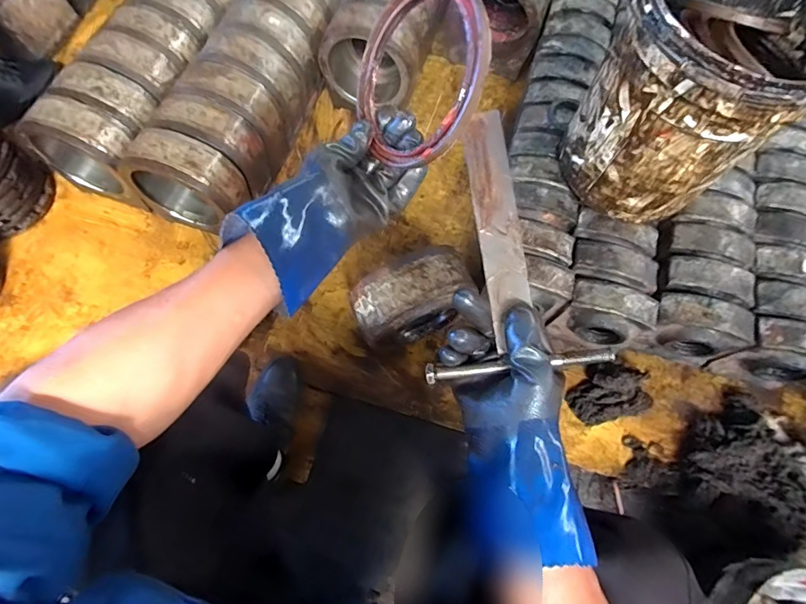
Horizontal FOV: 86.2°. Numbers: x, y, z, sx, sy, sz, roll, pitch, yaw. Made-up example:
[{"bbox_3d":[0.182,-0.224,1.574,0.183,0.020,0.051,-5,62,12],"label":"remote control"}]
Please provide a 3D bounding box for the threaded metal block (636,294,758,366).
[{"bbox_3d":[0.570,0.063,0.881,0.171,0.198,0.078,16,69,4],"label":"threaded metal block"}]

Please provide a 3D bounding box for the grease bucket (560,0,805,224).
[{"bbox_3d":[0.460,-0.329,0.720,0.284,0.333,0.347,36,72,11],"label":"grease bucket"}]

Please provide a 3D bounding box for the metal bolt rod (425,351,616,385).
[{"bbox_3d":[0.095,0.053,0.361,0.152,0.009,0.014,-8,69,12],"label":"metal bolt rod"}]

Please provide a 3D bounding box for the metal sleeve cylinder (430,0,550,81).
[{"bbox_3d":[0.274,-0.806,1.151,0.234,0.254,0.251,21,70,6],"label":"metal sleeve cylinder"}]

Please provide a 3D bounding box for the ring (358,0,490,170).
[{"bbox_3d":[0.011,-0.203,0.384,0.012,0.154,0.150,-5,25,-43],"label":"ring"}]

